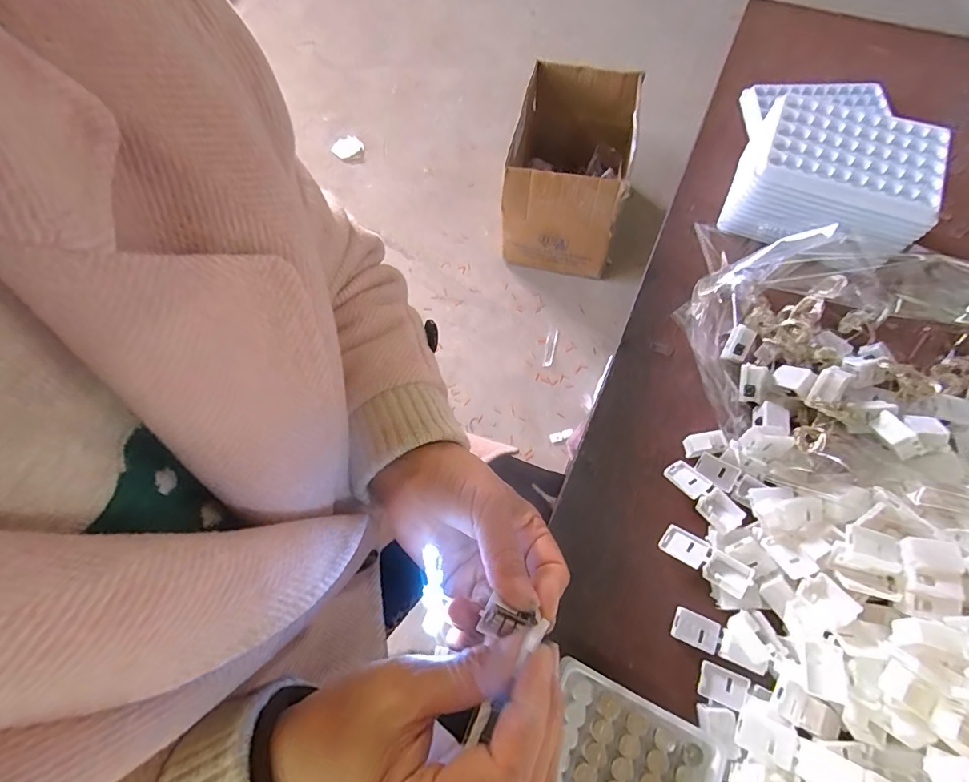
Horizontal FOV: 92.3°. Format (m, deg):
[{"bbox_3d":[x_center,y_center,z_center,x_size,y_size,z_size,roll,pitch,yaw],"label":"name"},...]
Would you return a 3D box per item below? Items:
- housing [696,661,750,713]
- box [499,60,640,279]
[{"bbox_3d":[0.145,0.180,0.284,0.027,0.004,0.020,20,70,11],"label":"housing"},{"bbox_3d":[0.219,-0.566,1.195,0.265,0.306,0.423,11,68,7],"label":"box"}]

